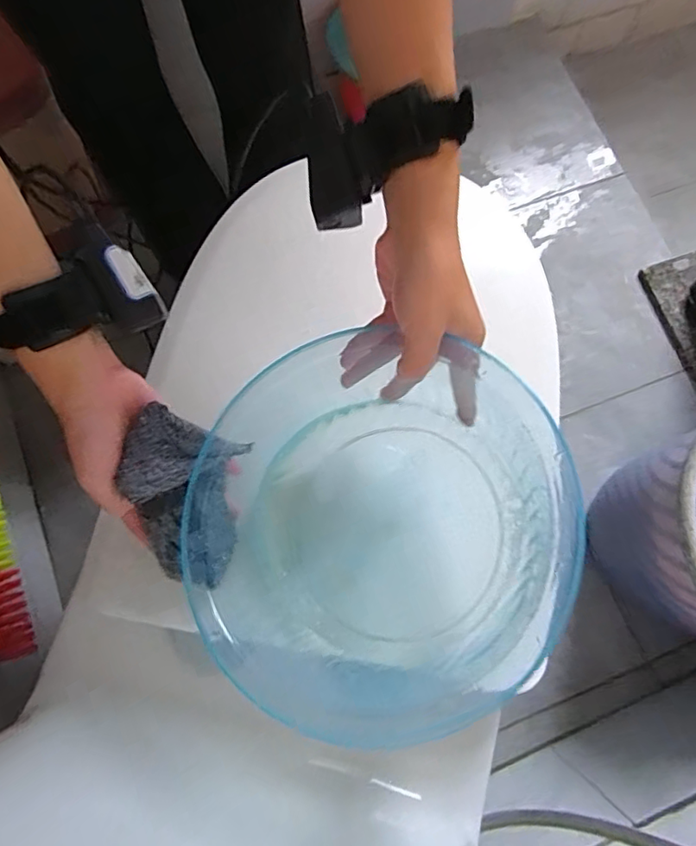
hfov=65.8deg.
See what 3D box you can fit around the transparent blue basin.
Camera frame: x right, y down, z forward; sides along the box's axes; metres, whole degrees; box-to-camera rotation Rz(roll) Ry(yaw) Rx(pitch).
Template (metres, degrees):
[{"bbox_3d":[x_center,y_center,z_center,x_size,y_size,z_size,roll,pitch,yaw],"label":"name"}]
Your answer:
[{"bbox_3d":[0.009,0.079,0.381,0.265,0.080,0.247,0,75,0],"label":"transparent blue basin"}]

